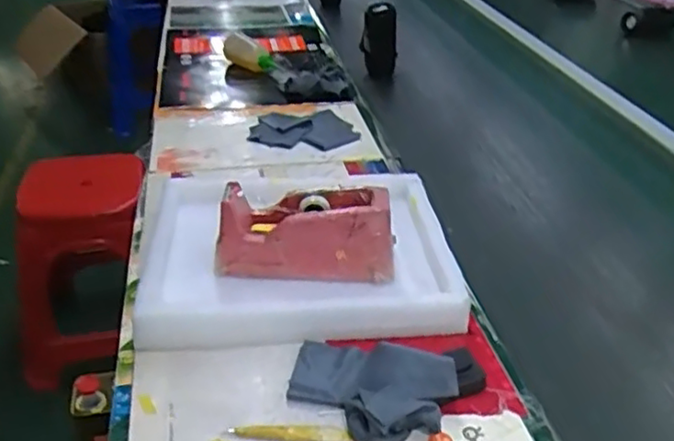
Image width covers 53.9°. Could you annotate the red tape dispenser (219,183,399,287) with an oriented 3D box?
[{"bbox_3d":[-0.035,0.017,0.769,0.195,0.107,0.069,2,32,0],"label":"red tape dispenser"}]

